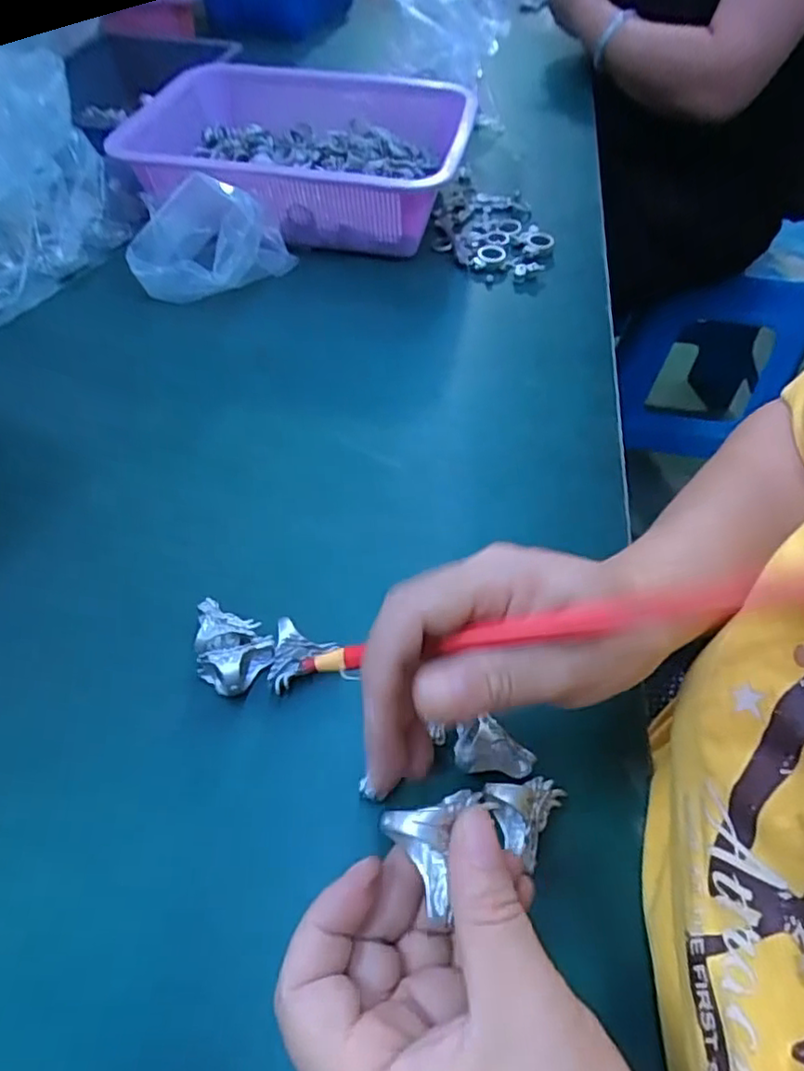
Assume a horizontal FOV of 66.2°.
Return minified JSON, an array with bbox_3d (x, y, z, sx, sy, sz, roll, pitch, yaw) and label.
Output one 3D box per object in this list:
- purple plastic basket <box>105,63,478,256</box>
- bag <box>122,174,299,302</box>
[{"bbox_3d":[-0.098,-0.339,0.569,0.282,0.103,0.217,11,53,7],"label":"purple plastic basket"},{"bbox_3d":[-0.164,-0.247,0.513,0.122,0.084,0.079,5,53,2],"label":"bag"}]

